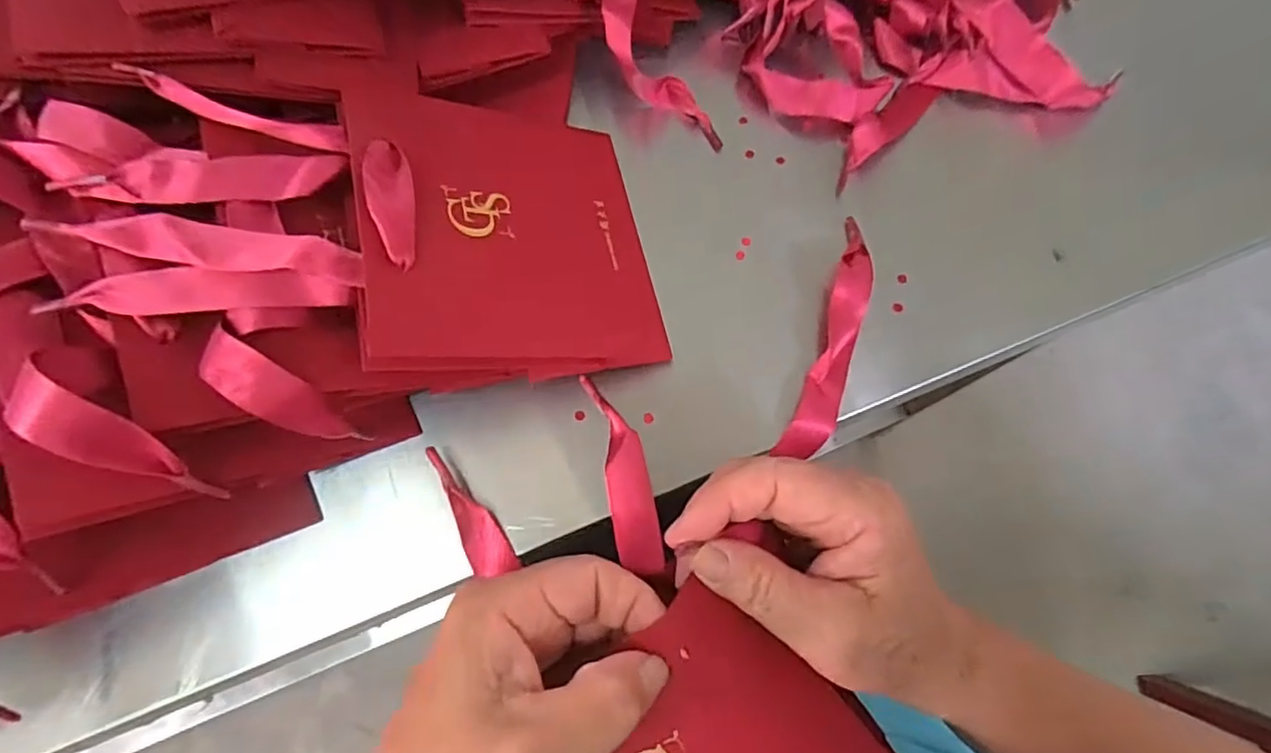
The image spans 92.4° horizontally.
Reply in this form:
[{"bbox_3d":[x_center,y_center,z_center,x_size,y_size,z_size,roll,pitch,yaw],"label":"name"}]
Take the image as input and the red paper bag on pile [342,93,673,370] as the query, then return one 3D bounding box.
[{"bbox_3d":[-0.056,-0.072,0.286,0.139,0.017,0.136,0,70,-36],"label":"red paper bag on pile"}]

